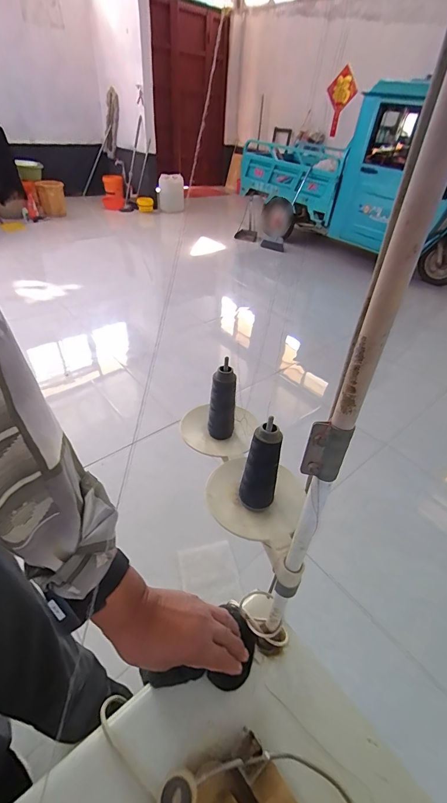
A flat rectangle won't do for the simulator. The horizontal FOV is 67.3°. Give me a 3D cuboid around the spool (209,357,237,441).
[{"bbox_3d":[-0.001,0.002,0.505,0.037,0.122,0.033,6,44,-1],"label":"spool"}]

